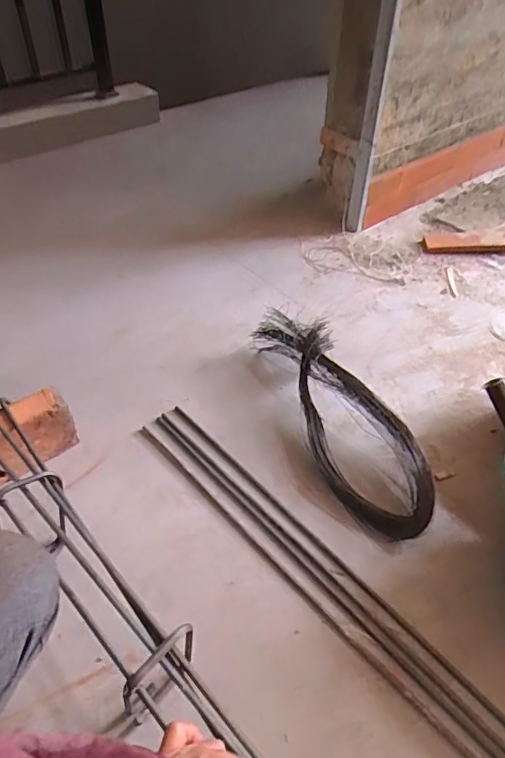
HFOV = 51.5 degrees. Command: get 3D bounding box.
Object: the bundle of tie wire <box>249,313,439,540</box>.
[{"bbox_3d":[0.137,0.047,0.884,0.136,0.085,0.484,-16,46,-16],"label":"bundle of tie wire"}]

